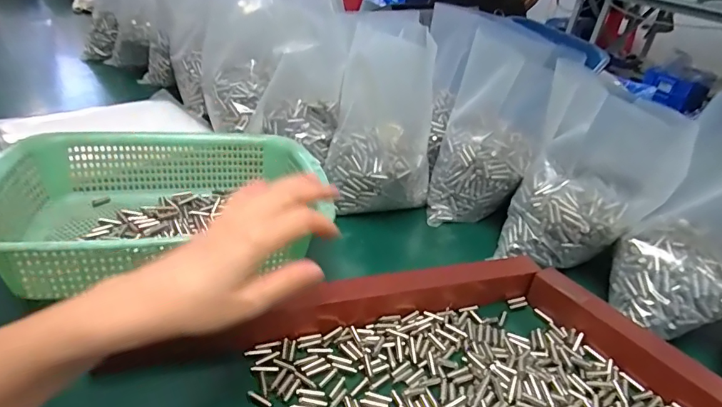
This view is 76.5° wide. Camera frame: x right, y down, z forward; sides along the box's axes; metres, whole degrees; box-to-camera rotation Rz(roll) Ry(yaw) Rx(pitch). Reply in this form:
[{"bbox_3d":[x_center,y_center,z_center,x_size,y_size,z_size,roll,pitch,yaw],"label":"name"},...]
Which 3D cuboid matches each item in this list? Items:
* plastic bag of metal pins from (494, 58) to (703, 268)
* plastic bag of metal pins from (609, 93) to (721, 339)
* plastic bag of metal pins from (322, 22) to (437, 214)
[{"bbox_3d":[0.237,-0.025,0.485,0.123,0.183,0.088,15,34,13],"label":"plastic bag of metal pins"},{"bbox_3d":[0.317,0.027,0.409,0.122,0.197,0.116,31,40,33],"label":"plastic bag of metal pins"},{"bbox_3d":[0.027,-0.099,0.553,0.124,0.198,0.118,4,33,-4],"label":"plastic bag of metal pins"}]

